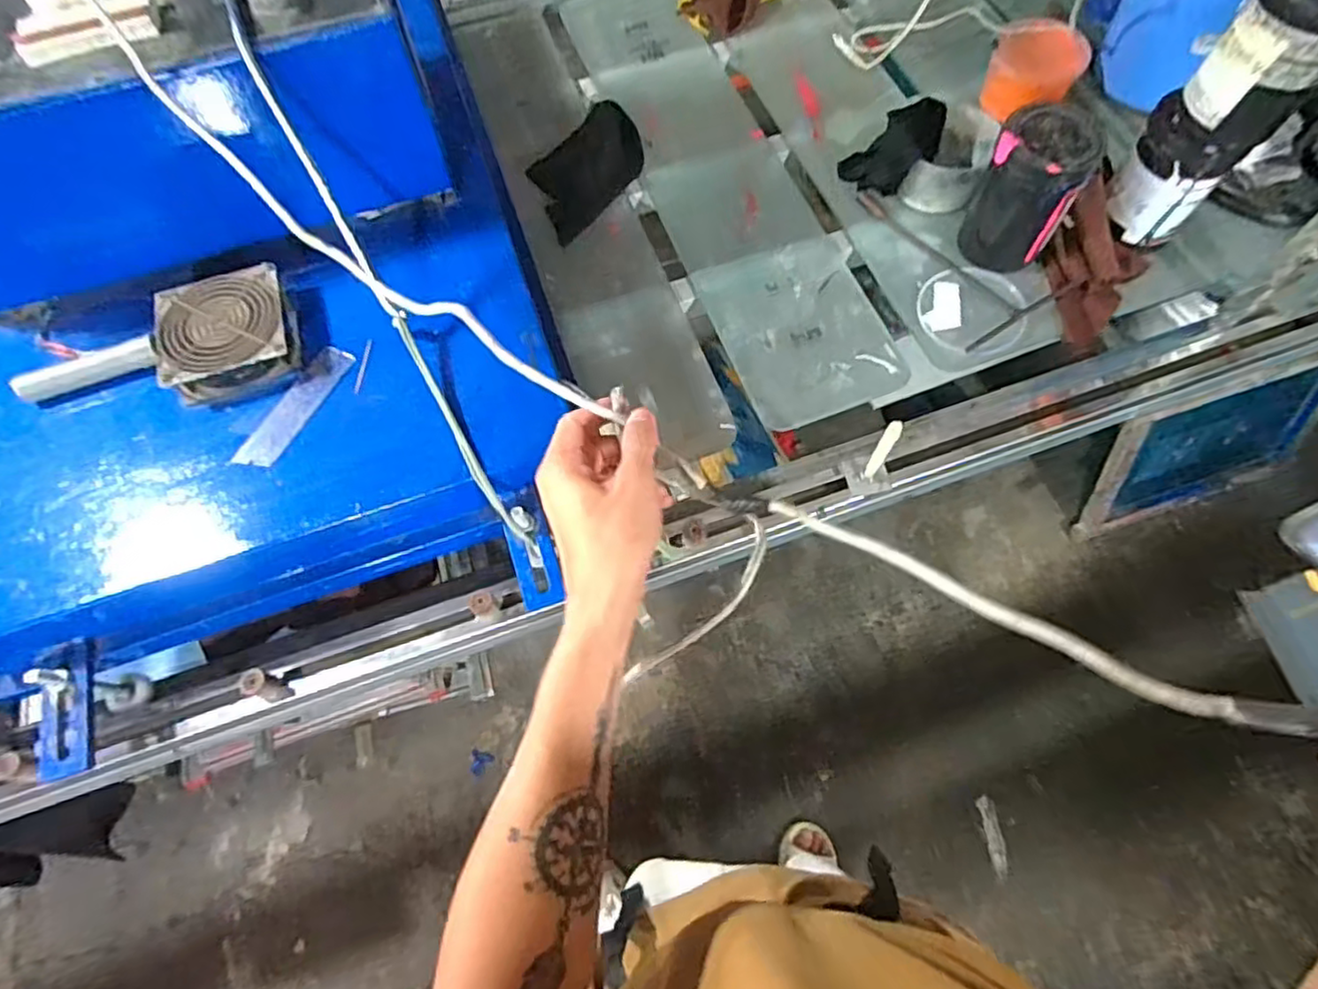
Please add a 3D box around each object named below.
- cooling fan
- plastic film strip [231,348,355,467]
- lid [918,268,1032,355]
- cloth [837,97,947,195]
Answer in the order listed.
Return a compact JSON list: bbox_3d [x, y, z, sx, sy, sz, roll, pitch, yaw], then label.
[{"bbox_3d":[-0.435,-0.165,0.691,0.119,0.042,0.132,-19,64,-7],"label":"cooling fan"},{"bbox_3d":[-0.358,-0.087,0.675,0.040,0.004,0.143,25,71,12],"label":"plastic film strip"},{"bbox_3d":[0.393,-0.231,0.858,0.130,0.027,0.124,-1,63,2],"label":"lid"},{"bbox_3d":[0.325,-0.469,0.936,0.143,0.025,0.084,-33,86,31],"label":"cloth"}]

